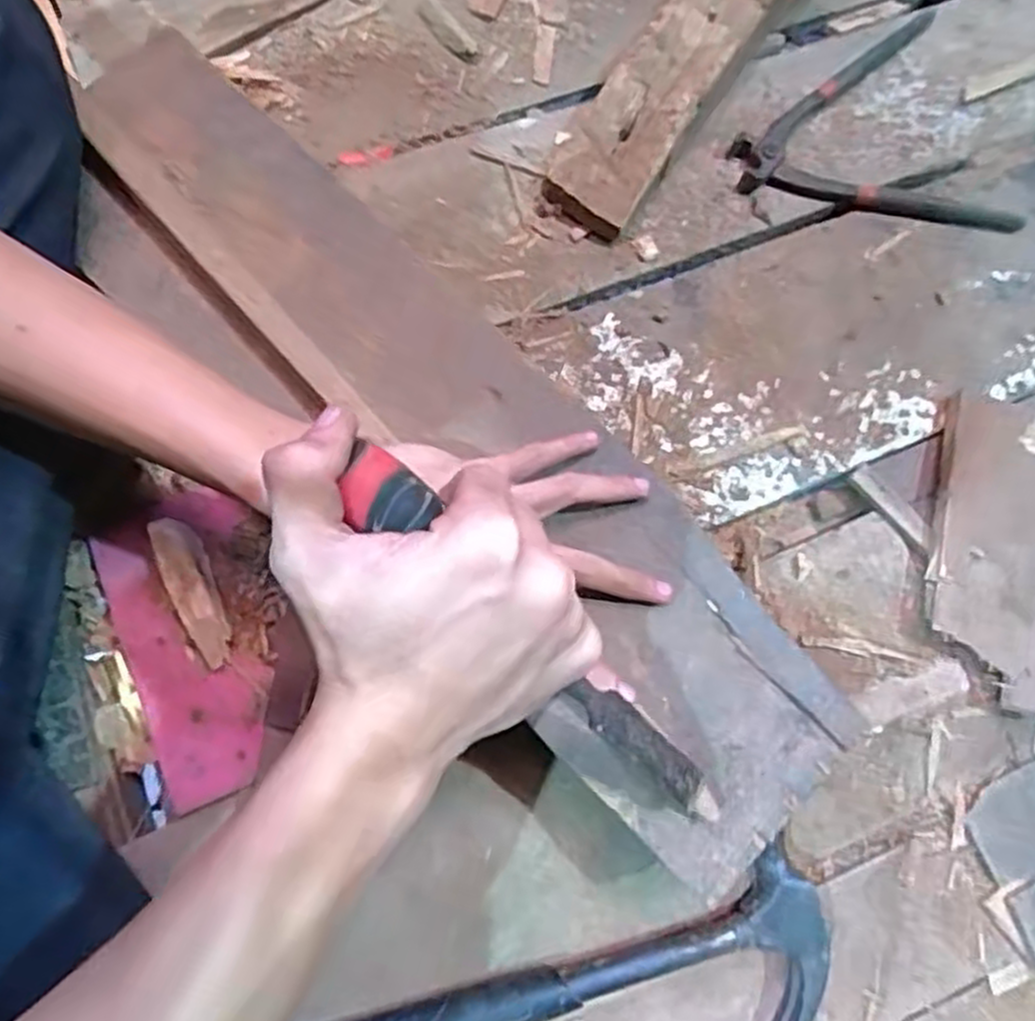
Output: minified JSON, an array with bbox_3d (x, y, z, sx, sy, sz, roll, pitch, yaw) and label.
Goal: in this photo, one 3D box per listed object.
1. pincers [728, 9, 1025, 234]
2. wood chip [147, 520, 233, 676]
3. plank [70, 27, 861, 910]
[{"bbox_3d":[0.272,-0.311,0.574,0.213,0.021,0.189,7,76,0],"label":"pincers"},{"bbox_3d":[-0.195,0.048,0.464,0.025,0.029,0.091,-25,78,-7],"label":"wood chip"},{"bbox_3d":[-0.051,-0.055,0.411,0.119,0.033,0.562,-40,83,-10],"label":"plank"}]

